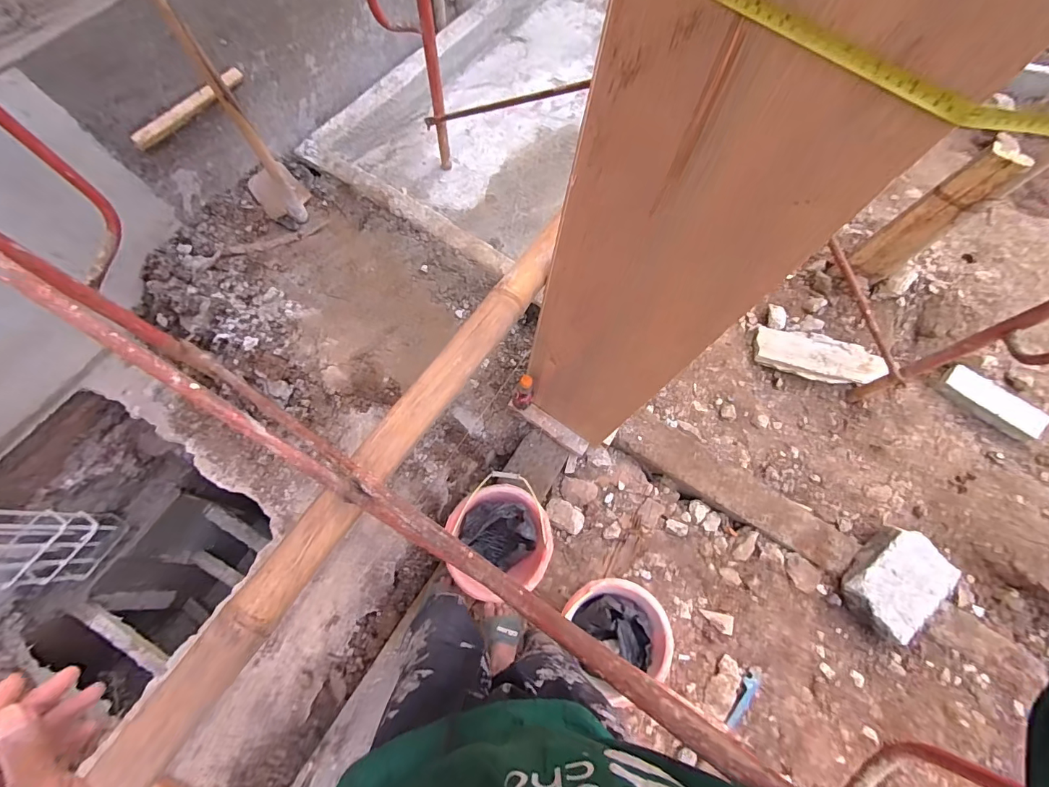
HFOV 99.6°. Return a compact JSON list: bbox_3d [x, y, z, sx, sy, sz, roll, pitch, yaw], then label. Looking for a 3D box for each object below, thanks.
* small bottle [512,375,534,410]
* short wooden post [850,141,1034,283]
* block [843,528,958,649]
[{"bbox_3d":[0.000,-0.001,1.276,0.057,0.179,0.044,8,72,-1],"label":"small bottle"},{"bbox_3d":[1.277,-0.541,1.400,0.110,0.522,0.141,-31,77,-13],"label":"short wooden post"},{"bbox_3d":[1.151,0.590,1.371,0.309,0.112,0.212,-40,79,-15],"label":"block"}]

